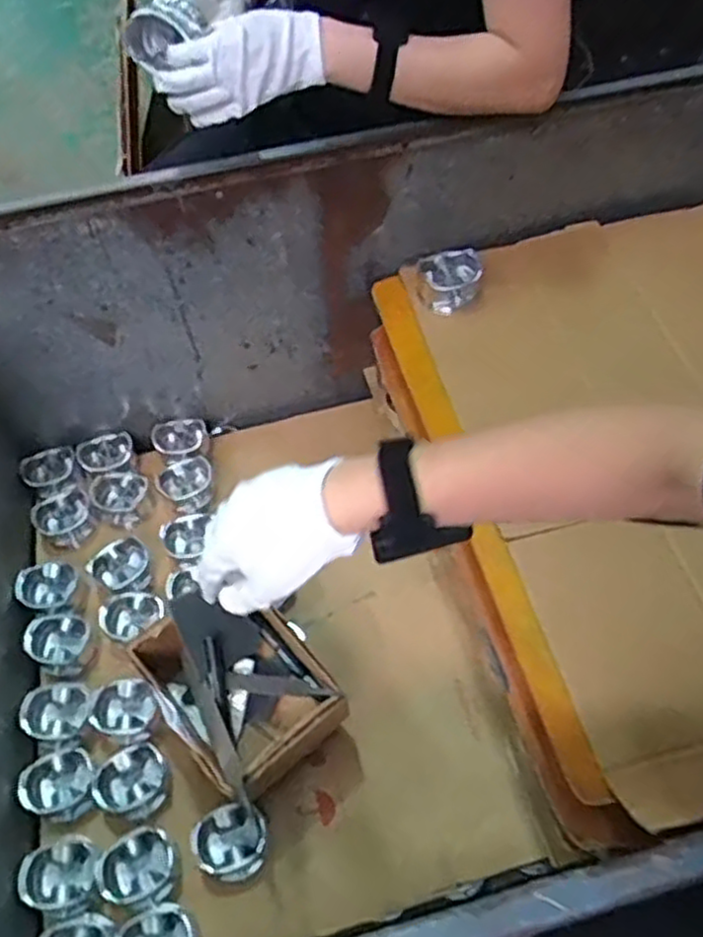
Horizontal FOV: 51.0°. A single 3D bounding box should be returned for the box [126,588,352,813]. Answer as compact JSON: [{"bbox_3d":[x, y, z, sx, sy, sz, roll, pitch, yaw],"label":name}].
[{"bbox_3d":[-0.122,0.245,0.815,0.152,0.126,0.200,-38,64,-21],"label":"box"}]

